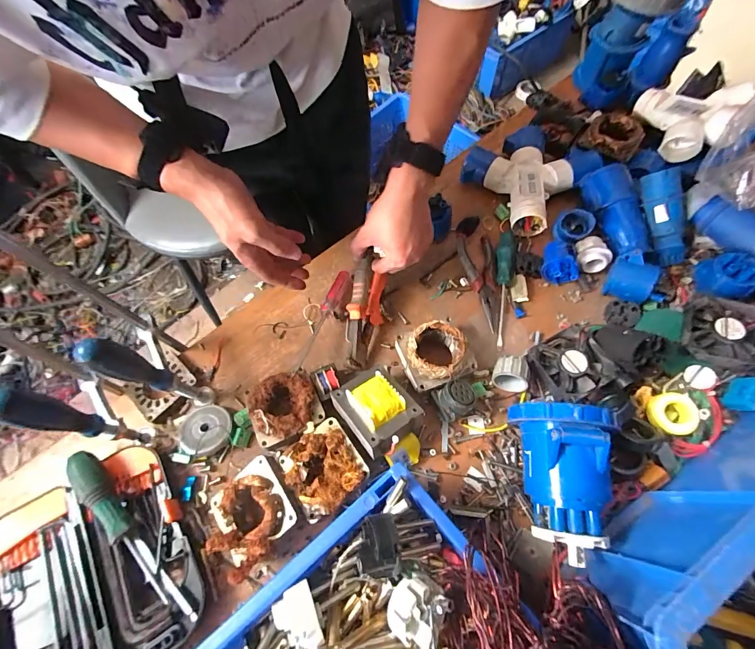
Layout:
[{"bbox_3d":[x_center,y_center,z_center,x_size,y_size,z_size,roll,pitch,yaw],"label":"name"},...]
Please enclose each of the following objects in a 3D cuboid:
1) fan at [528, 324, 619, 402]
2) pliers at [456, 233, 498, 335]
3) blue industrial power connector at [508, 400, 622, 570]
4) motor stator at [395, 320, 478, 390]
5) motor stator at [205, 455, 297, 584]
[{"bbox_3d":[0.238,0.050,0.462,0.080,0.030,0.078,-23,67,-8],"label":"fan"},{"bbox_3d":[0.150,-0.064,0.528,0.049,0.018,0.150,-6,66,0],"label":"pliers"},{"bbox_3d":[0.178,0.151,0.362,0.089,0.088,0.136,7,67,5],"label":"blue industrial power connector"},{"bbox_3d":[0.072,0.041,0.465,0.079,0.059,0.074,-23,67,-8],"label":"motor stator"},{"bbox_3d":[-0.134,0.203,0.396,0.084,0.066,0.088,-40,70,-14],"label":"motor stator"}]

